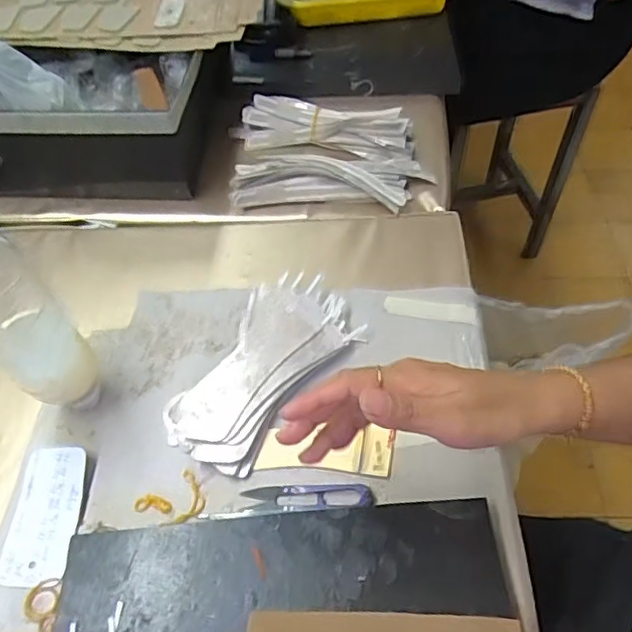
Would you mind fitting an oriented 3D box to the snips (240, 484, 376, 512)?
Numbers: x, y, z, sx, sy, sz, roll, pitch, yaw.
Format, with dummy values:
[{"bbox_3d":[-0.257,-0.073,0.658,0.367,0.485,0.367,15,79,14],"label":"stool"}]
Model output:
[{"bbox_3d":[-0.007,0.139,0.464,0.100,0.004,0.018,-2,54,1],"label":"snips"}]

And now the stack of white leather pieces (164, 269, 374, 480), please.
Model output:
[{"bbox_3d":[-0.047,0.044,0.524,0.098,0.031,0.184,28,60,21],"label":"stack of white leather pieces"}]

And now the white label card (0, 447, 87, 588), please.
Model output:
[{"bbox_3d":[-0.211,0.151,0.464,0.054,0.014,0.102,-2,54,2],"label":"white label card"}]

